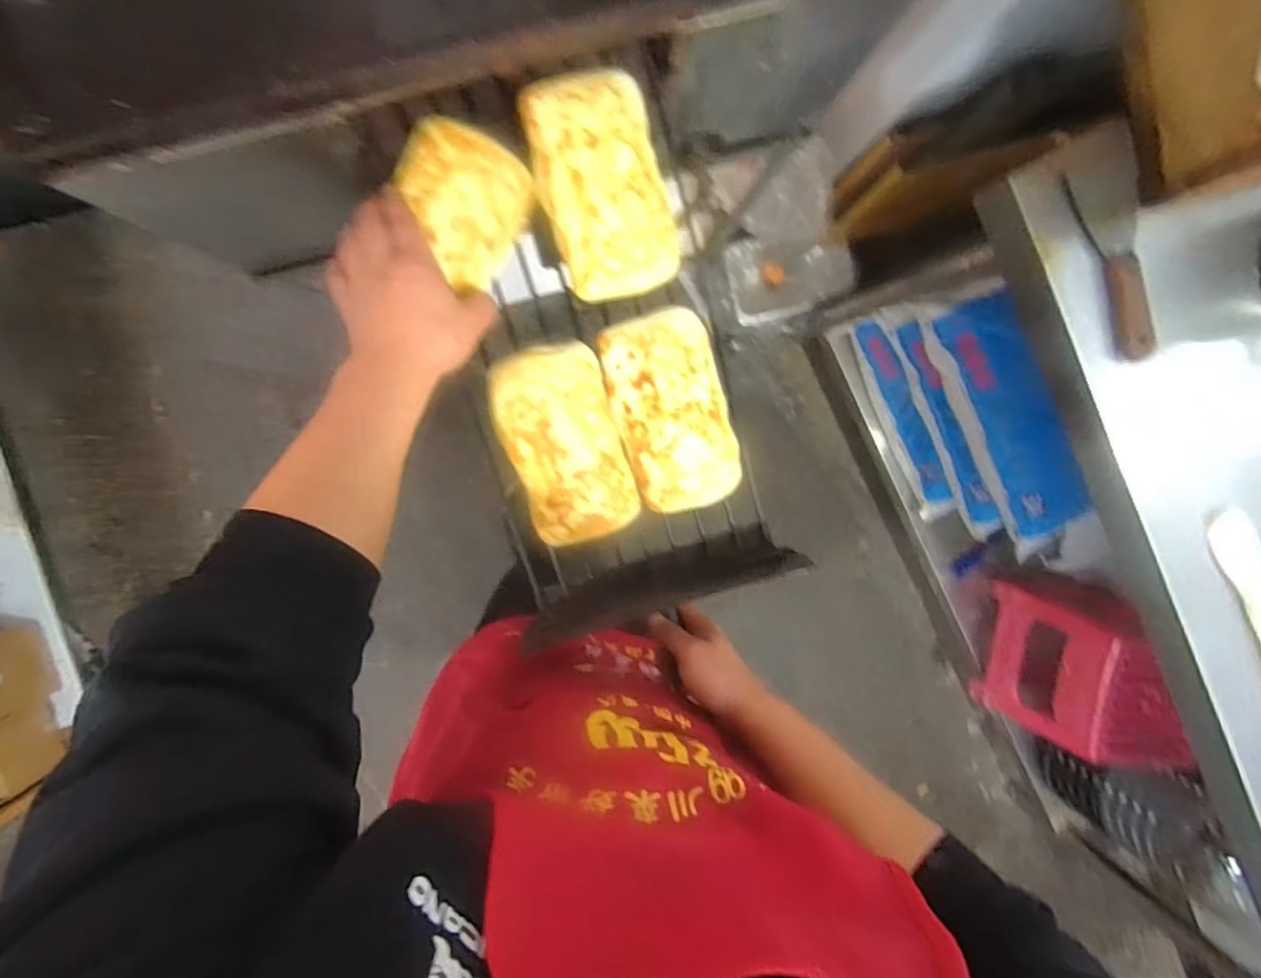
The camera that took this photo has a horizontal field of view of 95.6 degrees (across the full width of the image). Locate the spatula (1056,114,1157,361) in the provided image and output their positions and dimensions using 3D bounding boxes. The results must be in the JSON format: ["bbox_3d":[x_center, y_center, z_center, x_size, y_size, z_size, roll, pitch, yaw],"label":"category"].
[{"bbox_3d":[0.465,-0.234,0.555,0.020,0.054,0.218,-17,98,-25],"label":"spatula"}]

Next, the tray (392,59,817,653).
[{"bbox_3d":[-0.024,-0.102,0.503,0.230,0.050,0.451,-15,103,-3],"label":"tray"}]

